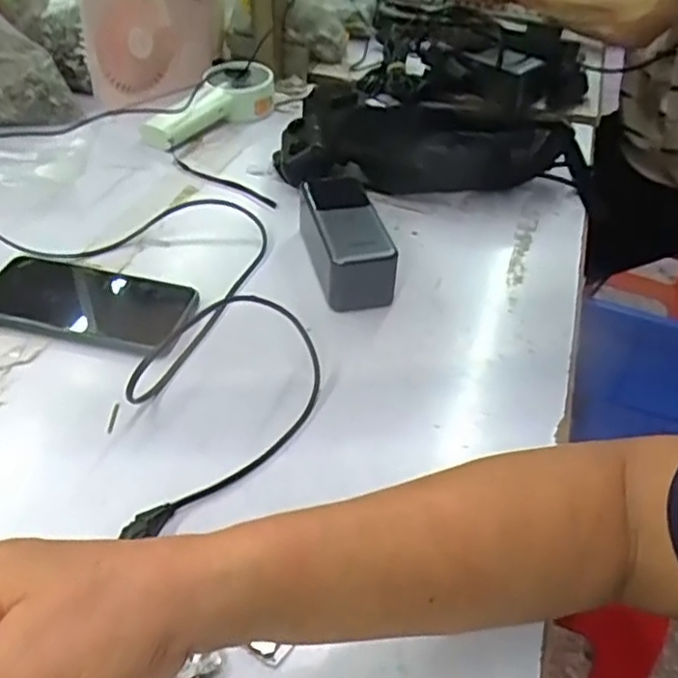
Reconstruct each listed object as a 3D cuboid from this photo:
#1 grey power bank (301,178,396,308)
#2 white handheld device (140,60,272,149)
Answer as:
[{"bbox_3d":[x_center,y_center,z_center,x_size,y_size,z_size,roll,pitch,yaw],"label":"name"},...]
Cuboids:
[{"bbox_3d":[0.001,-0.084,0.574,0.061,0.050,0.126,-7,43,-10],"label":"grey power bank"},{"bbox_3d":[-0.143,-0.262,0.767,0.070,0.046,0.179,23,46,22],"label":"white handheld device"}]

